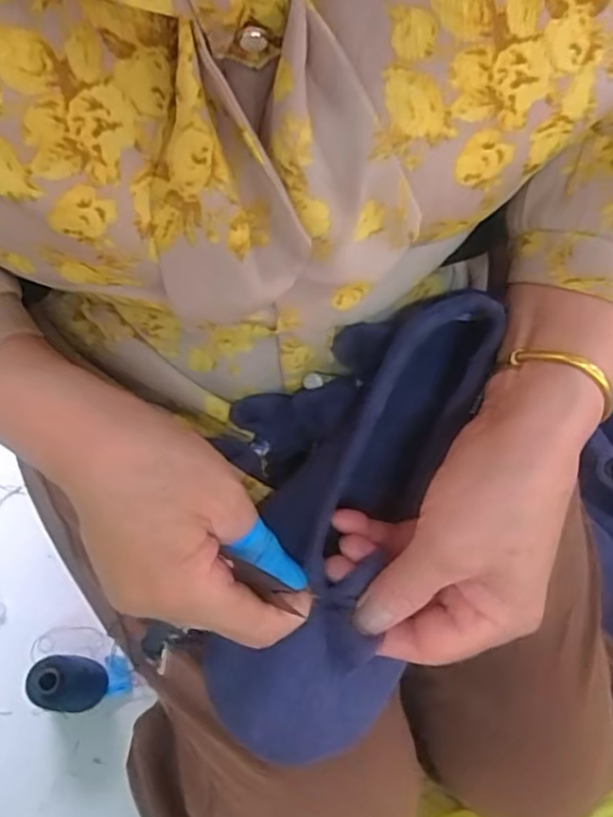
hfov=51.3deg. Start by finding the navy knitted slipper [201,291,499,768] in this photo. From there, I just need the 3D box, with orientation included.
[{"bbox_3d":[0.026,0.051,0.308,0.085,0.051,0.223,22,78,8],"label":"navy knitted slipper"}]

